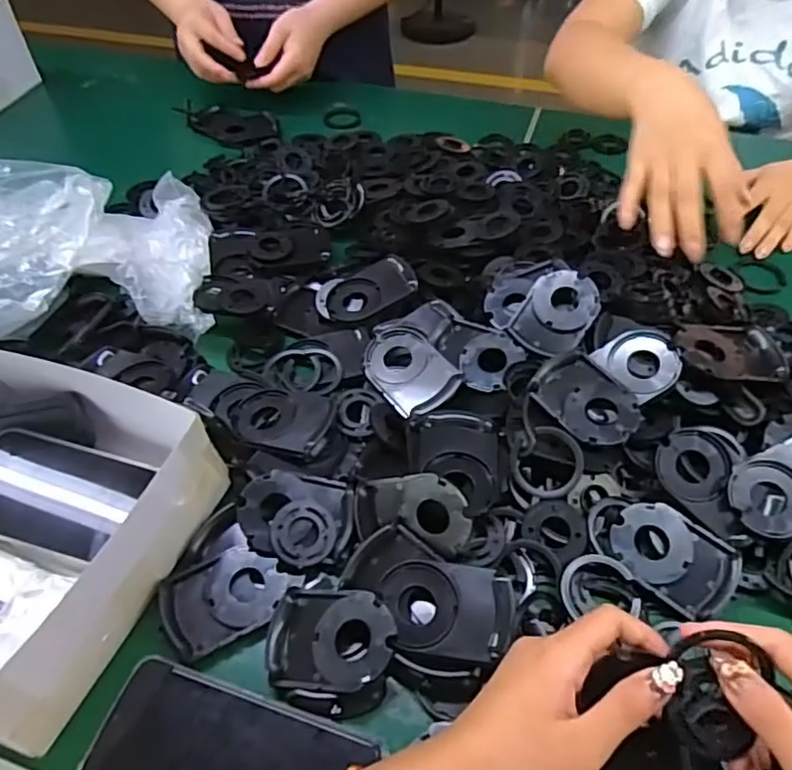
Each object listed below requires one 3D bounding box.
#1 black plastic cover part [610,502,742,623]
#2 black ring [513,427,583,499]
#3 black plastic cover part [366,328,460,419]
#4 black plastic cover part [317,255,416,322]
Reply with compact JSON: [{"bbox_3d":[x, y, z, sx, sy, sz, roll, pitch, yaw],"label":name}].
[{"bbox_3d":[0.186,0.116,0.420,0.081,0.008,0.058,37,72,15],"label":"black plastic cover part"},{"bbox_3d":[0.109,0.056,0.444,0.050,0.011,0.050,0,86,-1],"label":"black ring"},{"bbox_3d":[0.009,-0.013,0.514,0.059,0.007,0.088,-37,60,-11],"label":"black plastic cover part"},{"bbox_3d":[-0.028,-0.090,0.587,0.094,0.024,0.045,-19,48,8],"label":"black plastic cover part"}]

